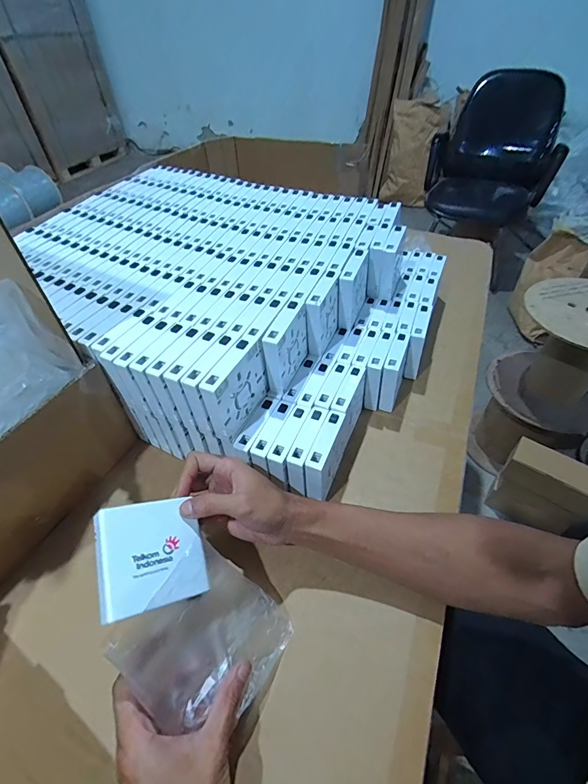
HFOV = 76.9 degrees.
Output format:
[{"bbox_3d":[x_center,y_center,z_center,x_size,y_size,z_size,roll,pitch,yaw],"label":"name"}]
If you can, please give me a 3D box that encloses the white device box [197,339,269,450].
[{"bbox_3d":[-0.064,-0.004,0.424,0.024,0.088,0.091,19,50,19],"label":"white device box"}]

